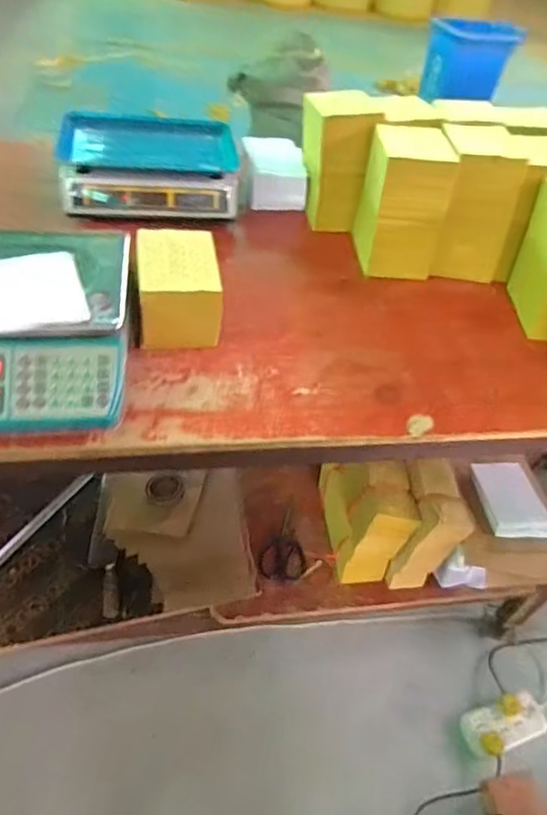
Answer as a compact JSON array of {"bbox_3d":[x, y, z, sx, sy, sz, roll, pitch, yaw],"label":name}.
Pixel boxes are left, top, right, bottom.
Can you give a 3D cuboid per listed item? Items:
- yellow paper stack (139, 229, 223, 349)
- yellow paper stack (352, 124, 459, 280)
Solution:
[{"bbox_3d":[-0.140,-0.176,0.814,0.113,0.109,0.163,-5,48,-9],"label":"yellow paper stack"},{"bbox_3d":[0.226,-0.366,0.969,0.127,0.196,0.178,2,47,-3],"label":"yellow paper stack"}]

